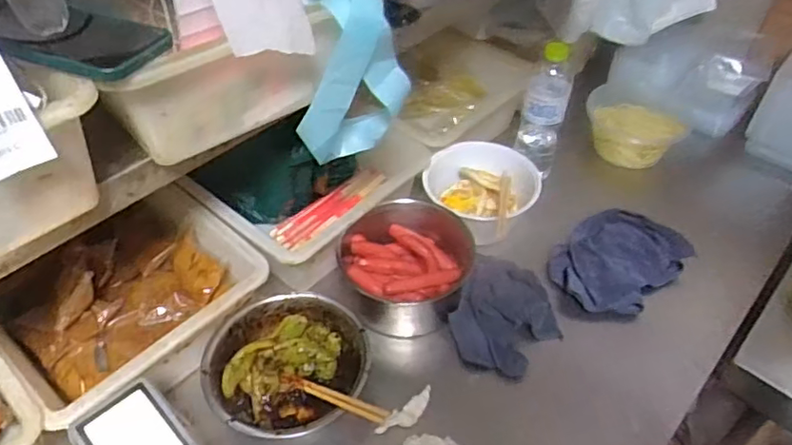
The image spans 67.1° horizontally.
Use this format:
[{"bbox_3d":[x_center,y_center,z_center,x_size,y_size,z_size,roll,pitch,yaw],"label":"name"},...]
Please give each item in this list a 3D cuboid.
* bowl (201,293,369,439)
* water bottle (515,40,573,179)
[{"bbox_3d":[-0.126,0.173,0.699,0.174,0.071,0.168,0,46,0],"label":"bowl"},{"bbox_3d":[0.222,-0.166,0.902,0.062,0.217,0.065,11,47,10],"label":"water bottle"}]

